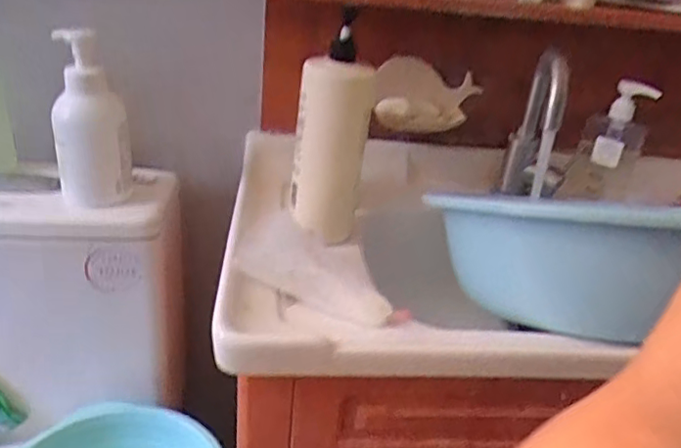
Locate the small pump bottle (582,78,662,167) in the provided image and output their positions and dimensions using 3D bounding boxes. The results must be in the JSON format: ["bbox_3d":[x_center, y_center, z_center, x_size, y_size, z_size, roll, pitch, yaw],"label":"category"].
[{"bbox_3d":[0.400,-0.144,0.860,0.069,0.116,0.055,-9,30,-29],"label":"small pump bottle"}]

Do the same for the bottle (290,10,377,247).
[{"bbox_3d":[-0.010,-0.087,0.688,0.082,0.246,0.064,7,26,2],"label":"bottle"}]

